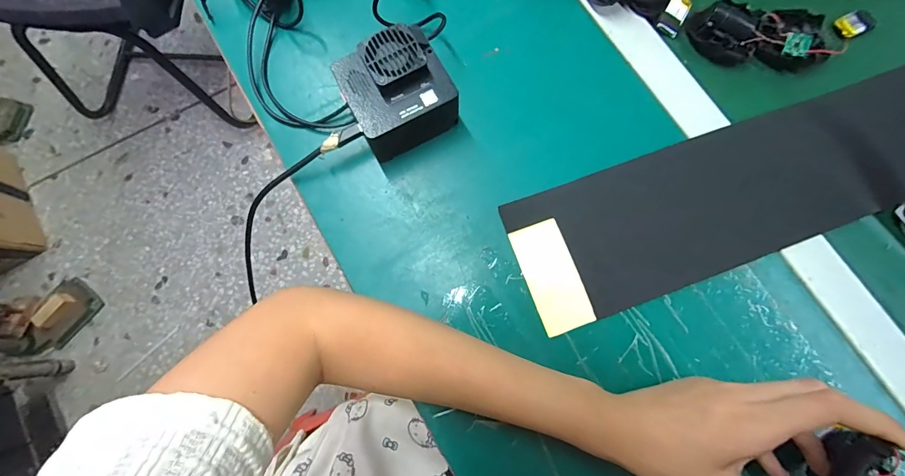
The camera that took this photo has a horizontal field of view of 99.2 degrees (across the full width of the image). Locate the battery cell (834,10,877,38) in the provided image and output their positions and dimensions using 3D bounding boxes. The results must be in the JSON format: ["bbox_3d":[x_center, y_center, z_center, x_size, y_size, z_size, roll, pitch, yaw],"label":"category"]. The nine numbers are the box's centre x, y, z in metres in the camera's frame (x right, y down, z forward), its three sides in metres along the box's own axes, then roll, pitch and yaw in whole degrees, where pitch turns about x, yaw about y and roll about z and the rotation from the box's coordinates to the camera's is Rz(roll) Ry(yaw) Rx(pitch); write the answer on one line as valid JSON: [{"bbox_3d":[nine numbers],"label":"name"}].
[{"bbox_3d":[0.370,-0.197,0.354,0.031,0.005,0.023,-21,79,-5],"label":"battery cell"}]

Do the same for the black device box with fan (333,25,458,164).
[{"bbox_3d":[-0.042,-0.111,0.305,0.076,0.058,0.072,-27,80,-6],"label":"black device box with fan"}]

